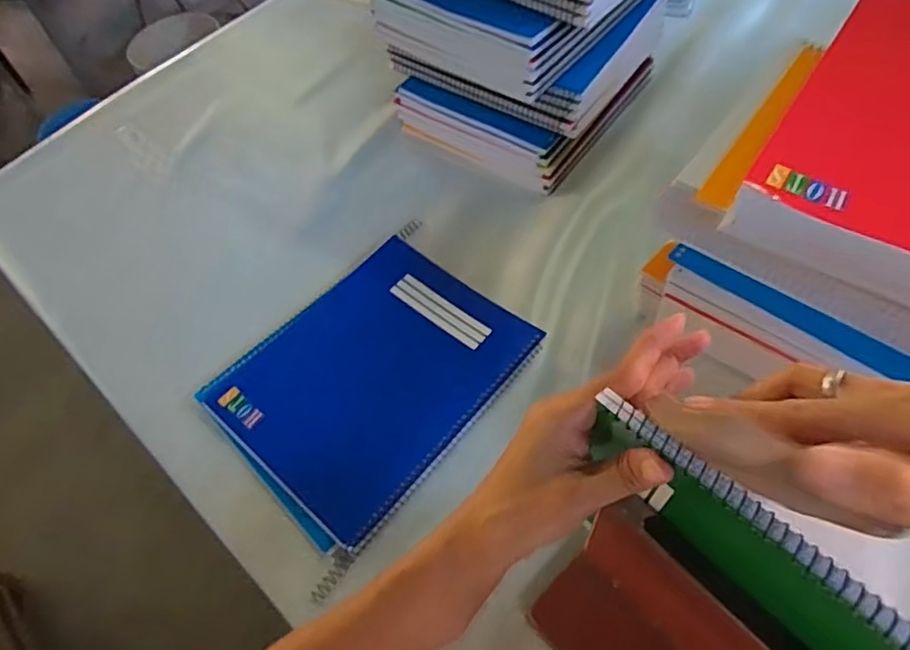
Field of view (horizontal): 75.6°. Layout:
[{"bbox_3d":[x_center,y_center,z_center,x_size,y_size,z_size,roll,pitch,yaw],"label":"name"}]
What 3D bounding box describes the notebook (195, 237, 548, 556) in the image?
[{"bbox_3d":[-0.076,0.042,0.538,0.212,0.015,0.257,37,68,26],"label":"notebook"}]

